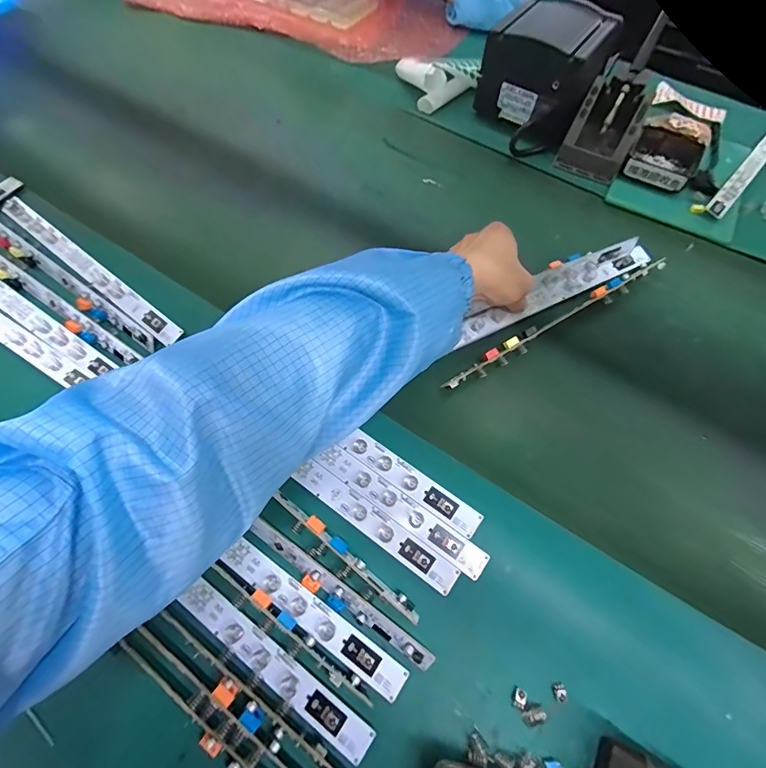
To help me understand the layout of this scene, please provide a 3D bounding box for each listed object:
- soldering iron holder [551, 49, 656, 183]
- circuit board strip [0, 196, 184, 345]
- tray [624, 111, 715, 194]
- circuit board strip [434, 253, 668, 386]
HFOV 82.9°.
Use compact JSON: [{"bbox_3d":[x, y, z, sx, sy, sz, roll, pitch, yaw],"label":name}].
[{"bbox_3d":[0.280,-0.328,0.544,0.079,0.066,0.118,24,65,12],"label":"soldering iron holder"},{"bbox_3d":[-0.313,-0.125,0.454,0.277,0.010,0.022,35,68,16],"label":"circuit board strip"},{"bbox_3d":[0.356,-0.289,0.540,0.081,0.041,0.094,29,66,14],"label":"tray"},{"bbox_3d":[0.183,-0.067,0.433,0.296,0.020,0.017,-31,67,-15],"label":"circuit board strip"}]

